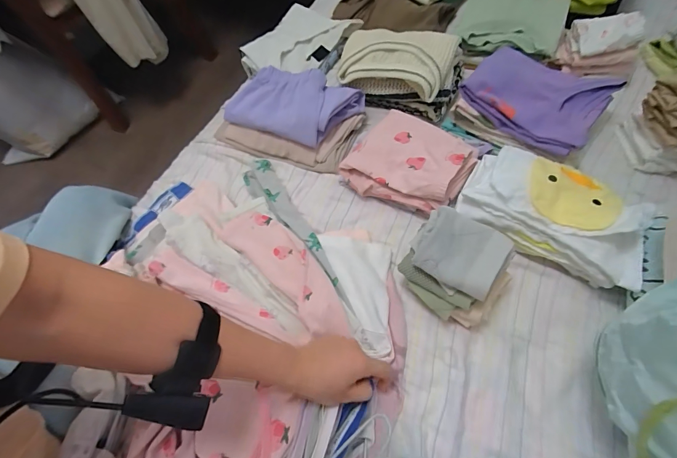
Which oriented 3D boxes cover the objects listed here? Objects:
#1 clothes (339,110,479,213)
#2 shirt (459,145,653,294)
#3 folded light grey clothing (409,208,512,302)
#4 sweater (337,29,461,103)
[{"bbox_3d":[0.116,-0.112,0.559,0.173,0.046,0.167,34,70,18],"label":"clothes"},{"bbox_3d":[0.292,-0.024,0.478,0.227,0.066,0.115,29,69,16],"label":"shirt"},{"bbox_3d":[0.146,0.023,0.422,0.101,0.038,0.084,30,70,18],"label":"folded light grey clothing"},{"bbox_3d":[0.098,-0.308,0.618,0.199,0.047,0.135,18,66,13],"label":"sweater"}]

